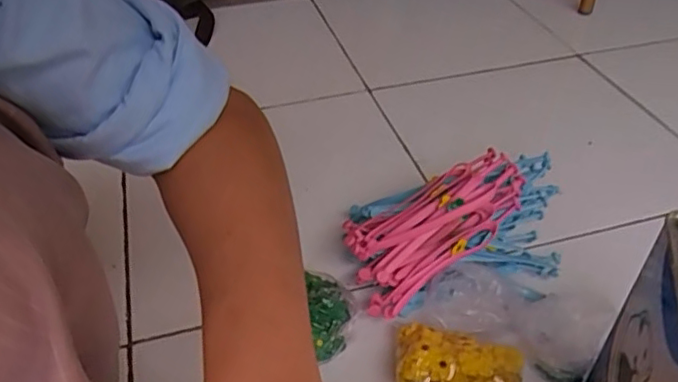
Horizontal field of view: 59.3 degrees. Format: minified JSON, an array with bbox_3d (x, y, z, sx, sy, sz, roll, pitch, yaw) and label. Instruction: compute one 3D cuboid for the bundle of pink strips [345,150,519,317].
[{"bbox_3d":[0.110,0.029,0.675,0.242,0.072,0.112,-37,49,-5],"label":"bundle of pink strips"}]

